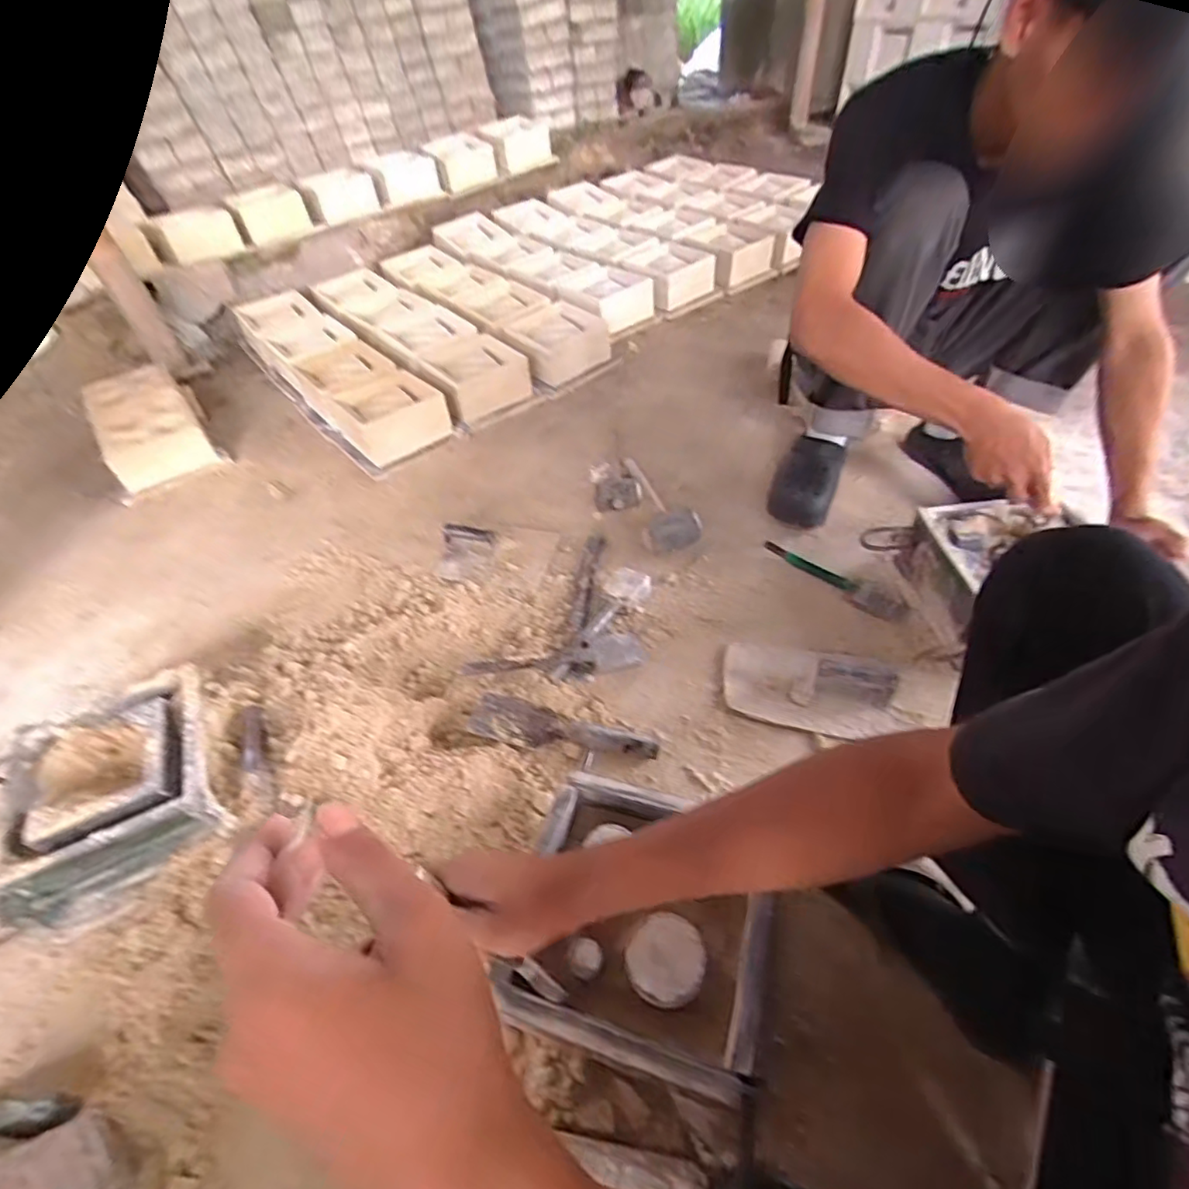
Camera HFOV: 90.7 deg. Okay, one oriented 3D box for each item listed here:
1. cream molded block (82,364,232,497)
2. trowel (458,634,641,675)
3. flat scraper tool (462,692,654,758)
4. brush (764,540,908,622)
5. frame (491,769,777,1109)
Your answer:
[{"bbox_3d":[-1.093,-0.428,1.440,0.219,0.125,0.447,-32,54,-21],"label":"cream molded block"},{"bbox_3d":[-0.061,0.101,0.906,0.276,0.032,0.065,-5,47,-21],"label":"trowel"},{"bbox_3d":[-0.043,0.197,0.842,0.267,0.037,0.074,9,50,12],"label":"flat scraper tool"},{"bbox_3d":[0.403,-0.027,1.005,0.251,0.020,0.048,32,58,28],"label":"brush"},{"bbox_3d":[0.049,0.327,0.599,0.242,0.061,0.244,10,47,15],"label":"frame"}]

